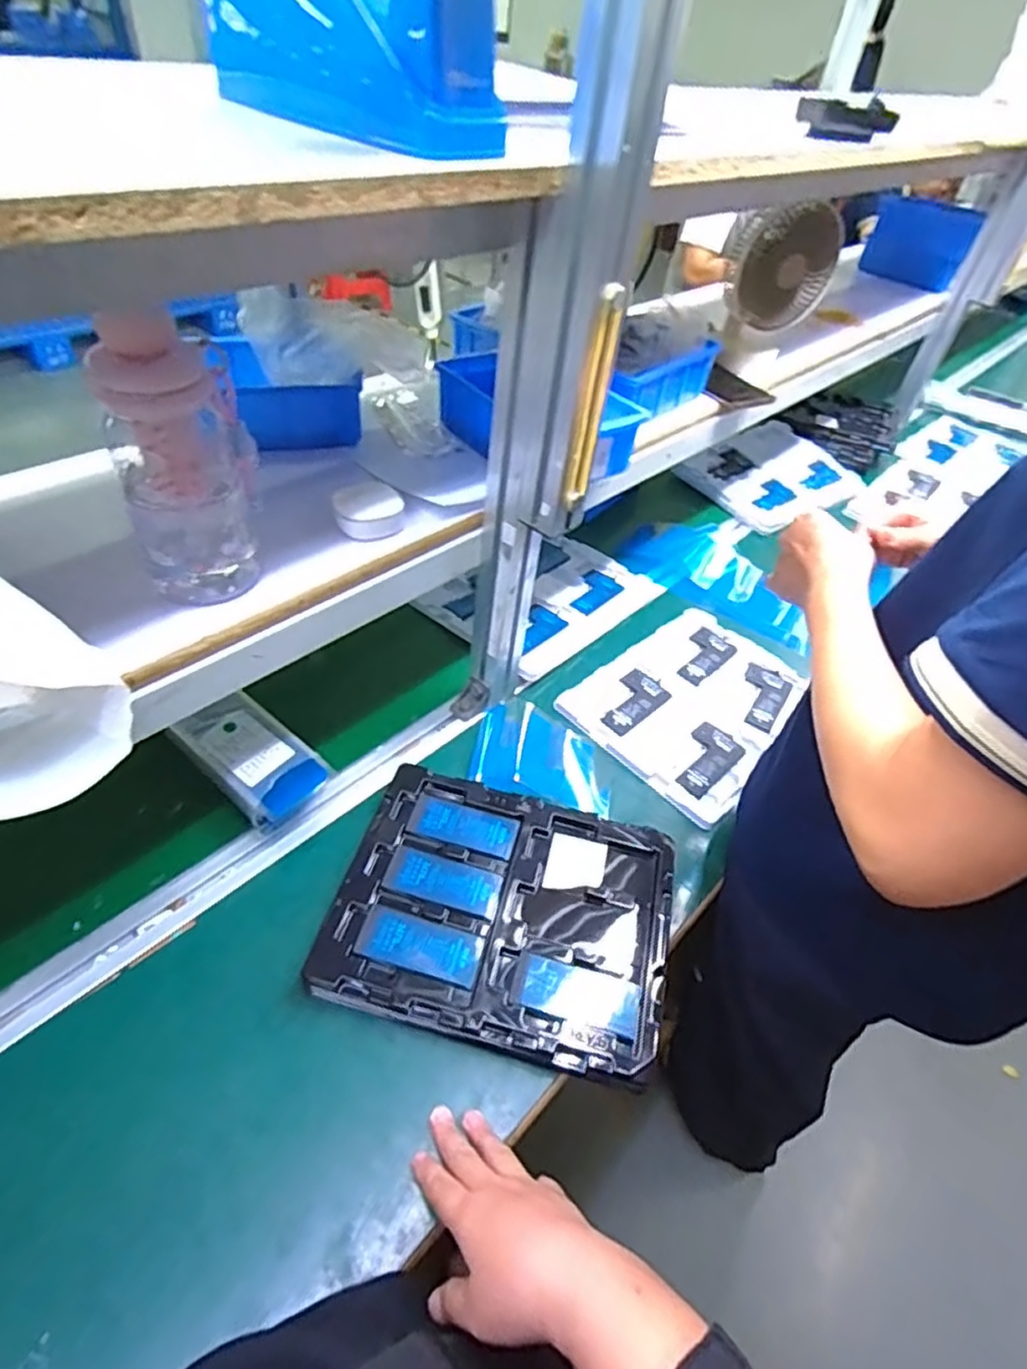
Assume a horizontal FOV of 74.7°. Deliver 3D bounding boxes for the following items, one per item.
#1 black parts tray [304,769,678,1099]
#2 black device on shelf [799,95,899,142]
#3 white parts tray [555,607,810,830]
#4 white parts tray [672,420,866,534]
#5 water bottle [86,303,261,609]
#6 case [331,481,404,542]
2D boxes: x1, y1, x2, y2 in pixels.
[{"bbox_3d":[-0.006,0.189,0.580,0.273,0.025,0.223,14,46,6],"label":"black parts tray"},{"bbox_3d":[0.334,-0.567,0.675,0.117,0.030,0.043,-22,52,-26],"label":"black device on shelf"},{"bbox_3d":[0.214,0.016,0.810,0.213,0.012,0.299,34,51,24],"label":"white parts tray"},{"bbox_3d":[0.456,-0.365,1.177,0.299,0.034,0.214,-28,55,-30],"label":"white parts tray"},{"bbox_3d":[-0.219,-0.145,0.452,0.086,0.170,0.071,-14,49,-20],"label":"water bottle"},{"bbox_3d":[-0.122,-0.147,0.567,0.055,0.032,0.044,-10,48,-16],"label":"case"}]

